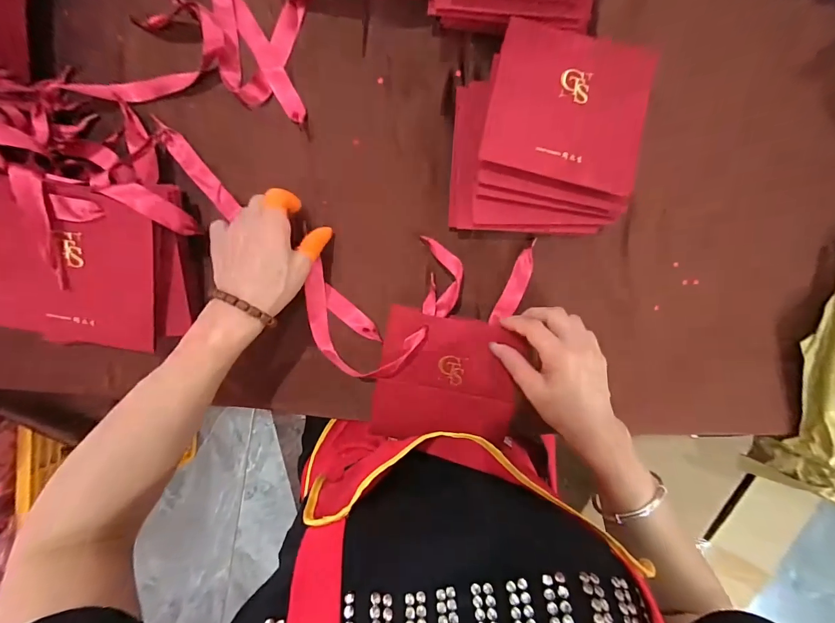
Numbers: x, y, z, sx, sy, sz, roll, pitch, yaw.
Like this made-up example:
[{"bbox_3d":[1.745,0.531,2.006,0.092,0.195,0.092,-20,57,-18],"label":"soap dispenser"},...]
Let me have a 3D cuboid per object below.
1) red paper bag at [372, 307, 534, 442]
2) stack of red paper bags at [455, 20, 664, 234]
[{"bbox_3d":[0.030,0.071,0.358,0.136,0.013,0.131,8,104,0],"label":"red paper bag"},{"bbox_3d":[0.120,-0.165,0.343,0.166,0.048,0.178,6,95,0],"label":"stack of red paper bags"}]

